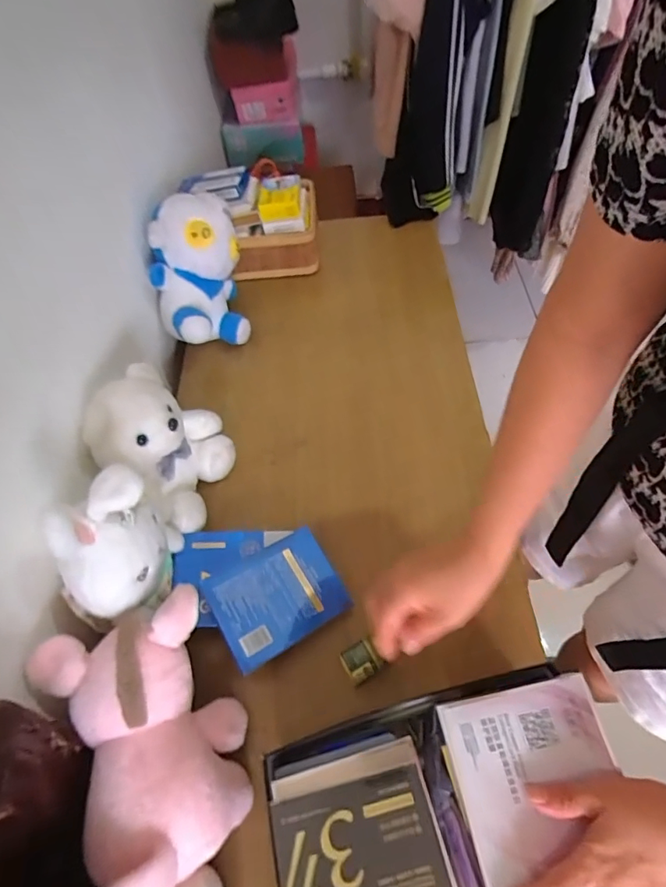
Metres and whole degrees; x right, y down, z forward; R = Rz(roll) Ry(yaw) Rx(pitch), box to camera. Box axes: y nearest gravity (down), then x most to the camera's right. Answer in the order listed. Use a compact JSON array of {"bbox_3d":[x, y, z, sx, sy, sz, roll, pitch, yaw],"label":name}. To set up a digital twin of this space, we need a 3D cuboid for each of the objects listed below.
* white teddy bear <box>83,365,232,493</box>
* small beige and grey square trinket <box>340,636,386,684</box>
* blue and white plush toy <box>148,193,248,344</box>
[{"bbox_3d":[-0.226,0.001,0.644,0.122,0.197,0.160,19,62,13],"label":"white teddy bear"},{"bbox_3d":[0.033,0.251,0.548,0.042,0.016,0.038,-28,62,-13],"label":"small beige and grey square trinket"},{"bbox_3d":[-0.234,-0.295,0.822,0.142,0.165,0.239,-8,59,-2],"label":"blue and white plush toy"}]

